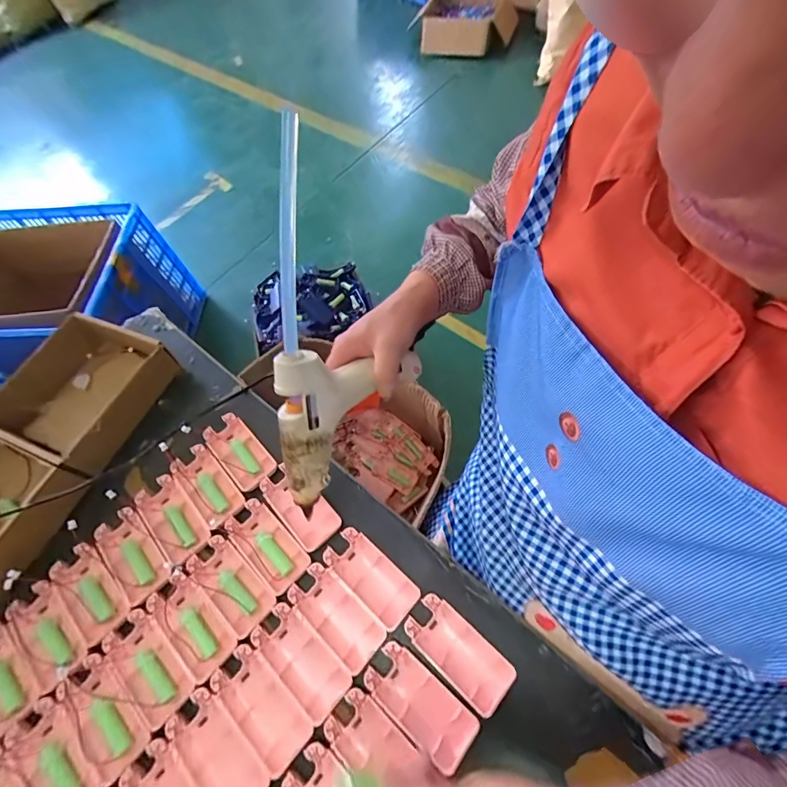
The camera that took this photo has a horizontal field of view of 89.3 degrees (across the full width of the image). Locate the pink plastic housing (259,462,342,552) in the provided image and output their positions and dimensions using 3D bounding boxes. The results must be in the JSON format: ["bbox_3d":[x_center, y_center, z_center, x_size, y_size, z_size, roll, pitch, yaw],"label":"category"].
[{"bbox_3d":[-0.097,0.115,0.413,0.044,0.011,0.092,-41,68,-16],"label":"pink plastic housing"}]

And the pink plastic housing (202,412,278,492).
[{"bbox_3d":[-0.171,0.063,0.441,0.045,0.018,0.091,-41,68,-16],"label":"pink plastic housing"}]

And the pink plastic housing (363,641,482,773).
[{"bbox_3d":[0.022,0.255,0.329,0.093,0.009,0.043,35,70,19],"label":"pink plastic housing"}]

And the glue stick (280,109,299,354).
[{"bbox_3d":[-0.078,-0.115,0.302,0.009,0.012,0.168,7,108,7],"label":"glue stick"}]

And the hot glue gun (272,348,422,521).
[{"bbox_3d":[-0.068,0.010,0.357,0.166,0.116,0.040,-53,42,-5],"label":"hot glue gun"}]

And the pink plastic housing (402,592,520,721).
[{"bbox_3d":[0.055,0.222,0.344,0.091,0.011,0.045,38,71,20],"label":"pink plastic housing"}]

